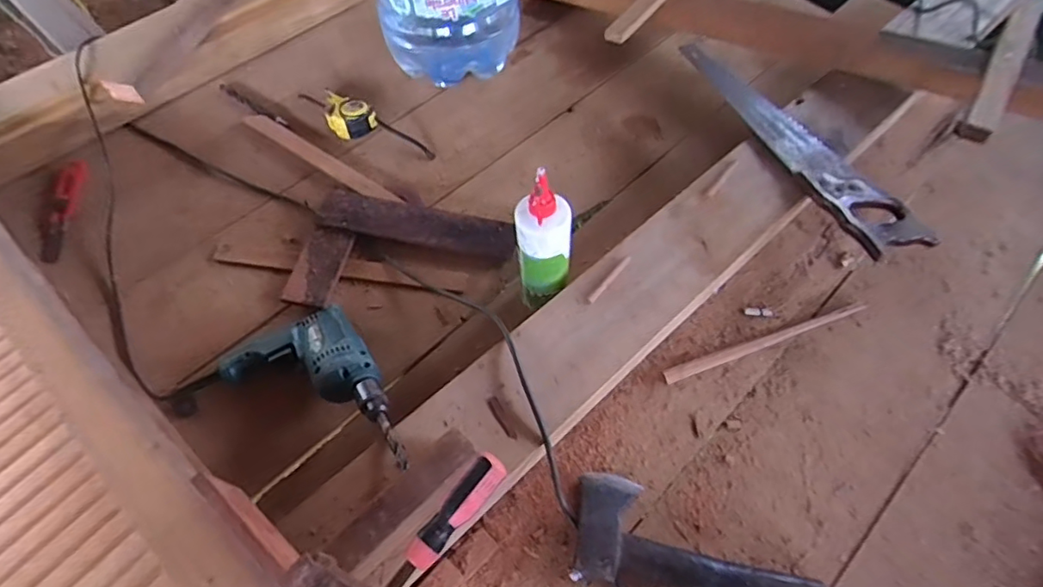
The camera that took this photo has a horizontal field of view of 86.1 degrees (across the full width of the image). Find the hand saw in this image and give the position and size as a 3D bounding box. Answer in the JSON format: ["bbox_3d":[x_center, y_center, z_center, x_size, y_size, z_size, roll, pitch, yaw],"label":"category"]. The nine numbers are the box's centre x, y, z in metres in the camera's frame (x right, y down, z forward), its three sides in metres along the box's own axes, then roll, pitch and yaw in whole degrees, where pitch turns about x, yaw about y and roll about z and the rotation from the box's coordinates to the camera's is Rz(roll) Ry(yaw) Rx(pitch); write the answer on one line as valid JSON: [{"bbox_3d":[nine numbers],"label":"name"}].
[{"bbox_3d":[0.388,-0.226,0.827,0.100,0.031,0.458,-31,63,-17],"label":"hand saw"}]

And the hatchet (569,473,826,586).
[{"bbox_3d":[0.189,0.282,0.609,0.266,0.039,0.119,12,59,8],"label":"hatchet"}]

